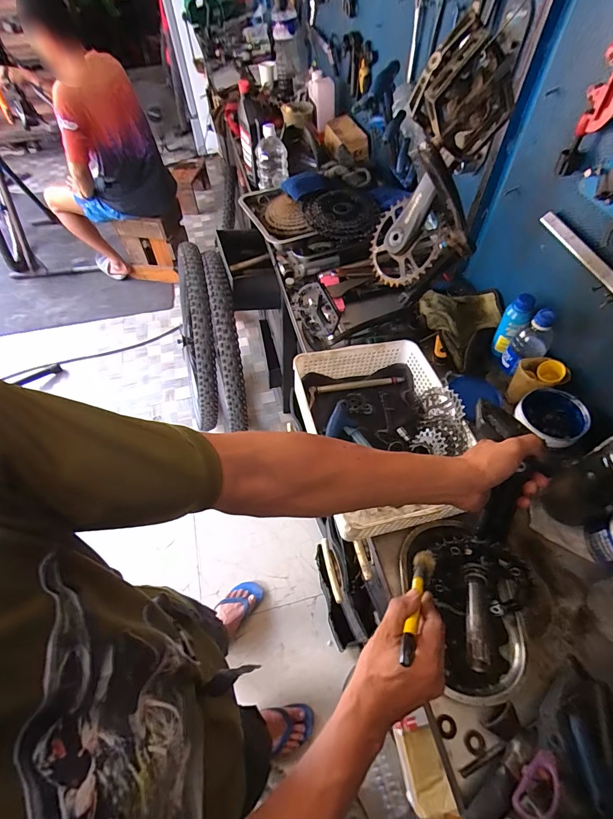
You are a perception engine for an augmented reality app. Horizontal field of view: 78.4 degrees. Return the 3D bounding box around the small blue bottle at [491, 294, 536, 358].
[{"bbox_3d":[0.391,-0.160,0.724,0.039,0.126,0.037,28,61,19],"label":"small blue bottle"}]

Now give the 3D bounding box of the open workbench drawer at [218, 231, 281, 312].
[{"bbox_3d":[-0.194,-0.467,1.255,0.148,0.105,0.312,-13,56,-7],"label":"open workbench drawer"}]

